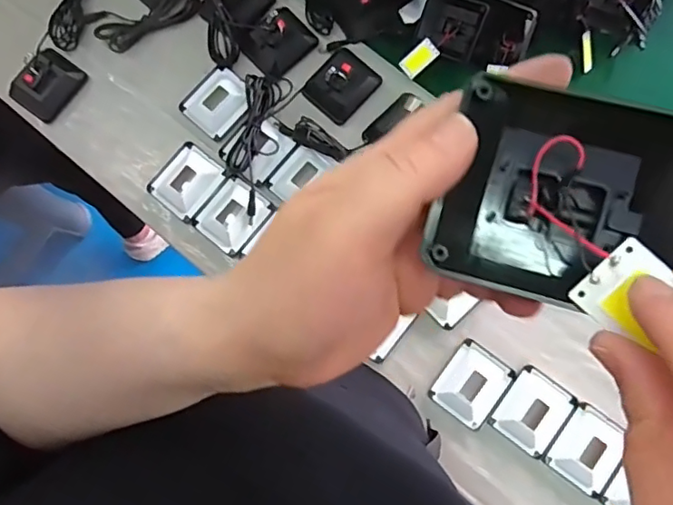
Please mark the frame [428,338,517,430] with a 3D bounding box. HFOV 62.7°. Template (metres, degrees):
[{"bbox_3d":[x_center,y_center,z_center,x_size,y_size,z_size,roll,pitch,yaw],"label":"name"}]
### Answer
[{"bbox_3d":[0.148,0.144,0.601,0.067,0.007,0.078,36,82,7],"label":"frame"}]

